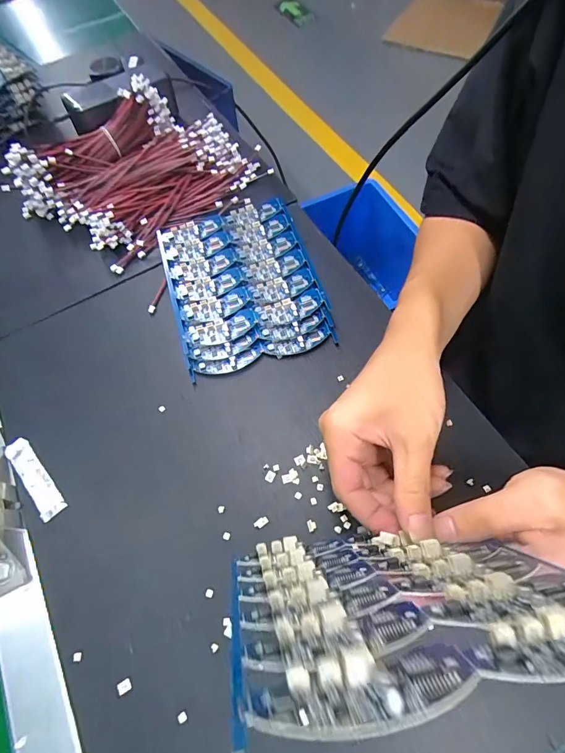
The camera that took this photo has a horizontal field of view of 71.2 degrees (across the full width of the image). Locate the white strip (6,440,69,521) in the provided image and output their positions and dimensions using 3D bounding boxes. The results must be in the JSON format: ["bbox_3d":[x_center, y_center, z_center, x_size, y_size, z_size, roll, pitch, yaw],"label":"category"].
[{"bbox_3d":[-0.206,0.083,0.326,0.021,0.004,0.079,-40,68,-14],"label":"white strip"}]

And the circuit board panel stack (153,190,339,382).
[{"bbox_3d":[-0.042,-0.097,0.399,0.141,0.023,0.181,-16,64,-4],"label":"circuit board panel stack"}]

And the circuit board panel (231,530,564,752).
[{"bbox_3d":[0.047,0.089,0.174,0.137,0.149,0.009,-7,83,-8],"label":"circuit board panel"}]

